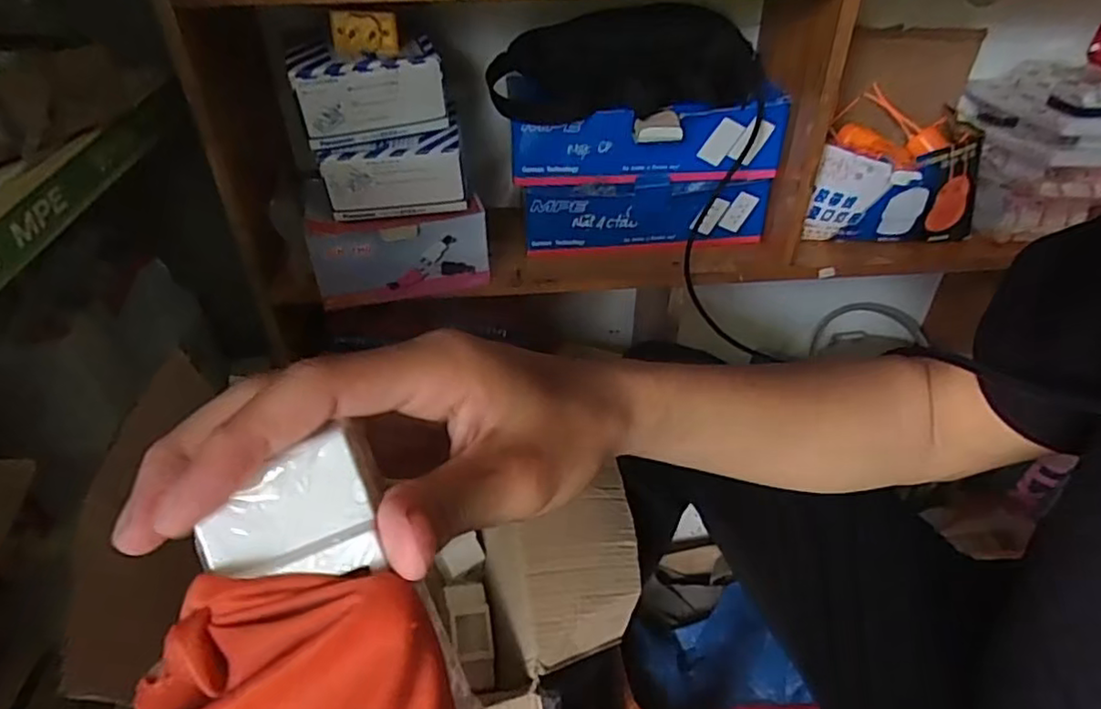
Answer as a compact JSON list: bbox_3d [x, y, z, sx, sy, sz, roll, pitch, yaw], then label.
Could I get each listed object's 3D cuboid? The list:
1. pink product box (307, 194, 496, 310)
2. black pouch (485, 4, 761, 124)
[{"bbox_3d":[-0.157,-0.109,0.679,0.176,0.086,0.051,-10,39,-12],"label":"pink product box"},{"bbox_3d":[0.081,-0.304,0.667,0.286,0.093,0.094,2,38,2],"label":"black pouch"}]

